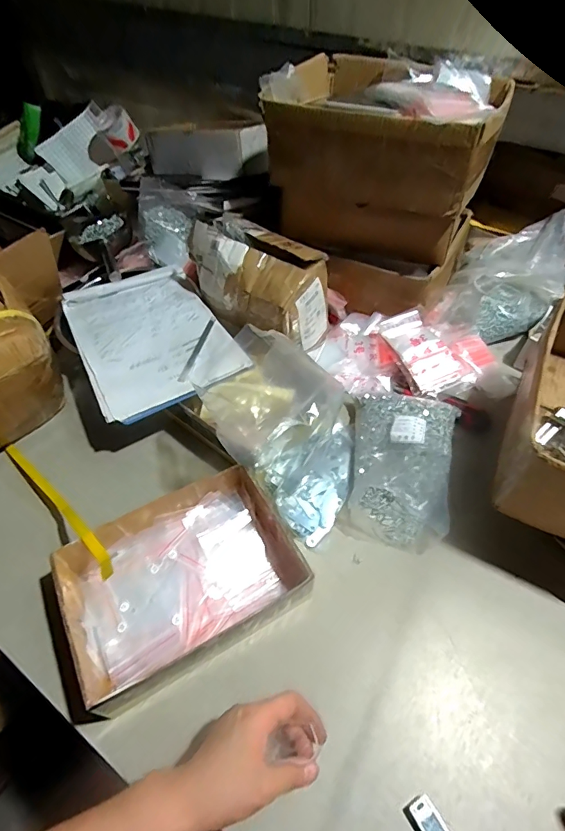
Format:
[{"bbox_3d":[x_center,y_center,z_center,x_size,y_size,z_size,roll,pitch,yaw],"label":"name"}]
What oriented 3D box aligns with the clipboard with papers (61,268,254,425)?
[{"bbox_3d":[-0.216,-0.133,0.720,0.214,0.018,0.302,-25,55,-17],"label":"clipboard with papers"}]

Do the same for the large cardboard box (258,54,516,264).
[{"bbox_3d":[0.168,-0.424,0.747,0.329,0.229,0.250,20,55,17],"label":"large cardboard box"}]

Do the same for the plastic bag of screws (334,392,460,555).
[{"bbox_3d":[0.167,0.062,0.617,0.146,0.087,0.220,10,52,10],"label":"plastic bag of screws"}]

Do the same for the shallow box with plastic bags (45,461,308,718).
[{"bbox_3d":[-0.117,0.193,0.526,0.259,0.073,0.184,-25,55,-17],"label":"shallow box with plastic bags"}]

